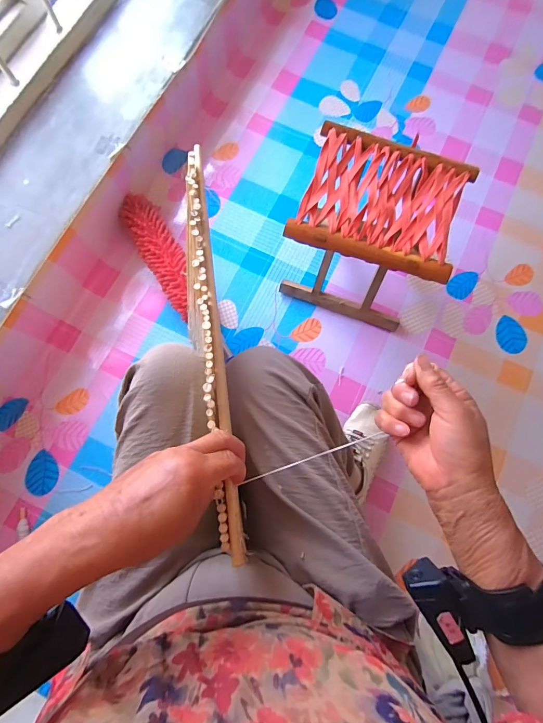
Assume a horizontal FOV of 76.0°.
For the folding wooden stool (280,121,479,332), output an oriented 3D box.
[{"bbox_3d":[0.192,-0.247,0.726,0.280,0.262,0.260,20,81,4],"label":"folding wooden stool"}]

